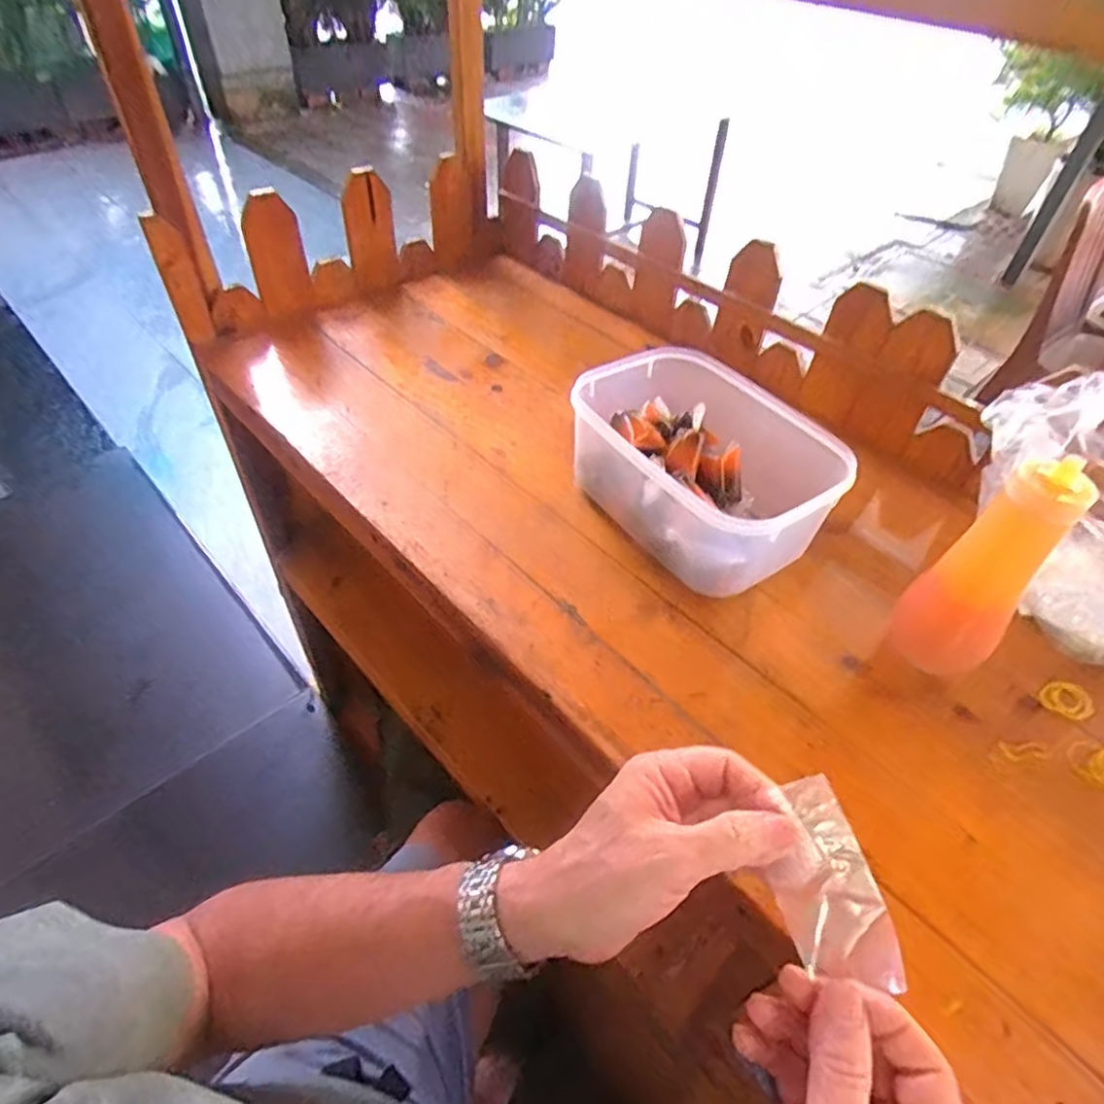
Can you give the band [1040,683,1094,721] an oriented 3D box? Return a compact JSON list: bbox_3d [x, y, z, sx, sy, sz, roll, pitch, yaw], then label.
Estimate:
[{"bbox_3d":[0.390,0.112,0.494,0.036,0.004,0.028,8,59,12],"label":"band"}]

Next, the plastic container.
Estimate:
[{"bbox_3d":[0.136,-0.075,0.589,0.170,0.106,0.230,-24,53,-25],"label":"plastic container"}]

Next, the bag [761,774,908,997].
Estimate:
[{"bbox_3d":[0.127,0.155,0.307,0.044,0.014,0.086,-23,78,11],"label":"bag"}]

